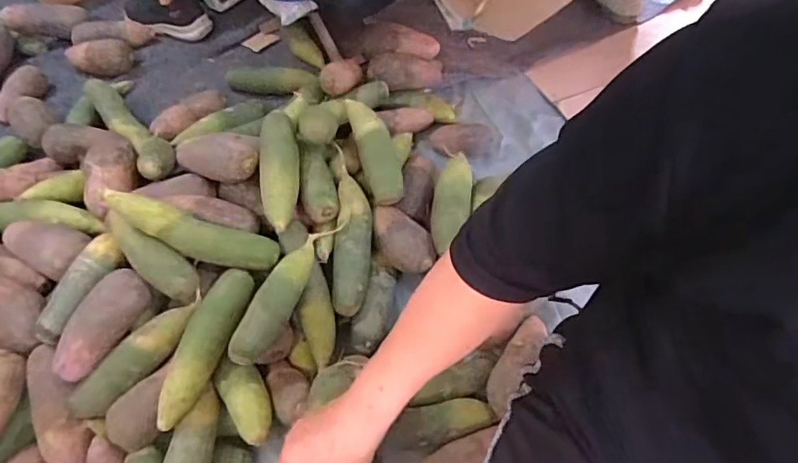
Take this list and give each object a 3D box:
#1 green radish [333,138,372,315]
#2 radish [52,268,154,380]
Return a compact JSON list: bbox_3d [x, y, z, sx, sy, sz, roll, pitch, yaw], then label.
[{"bbox_3d":[-0.072,-0.012,0.824,0.061,0.057,0.269,-1,72,0],"label":"green radish"},{"bbox_3d":[-0.388,0.119,0.699,0.056,0.050,0.152,27,74,18],"label":"radish"}]

